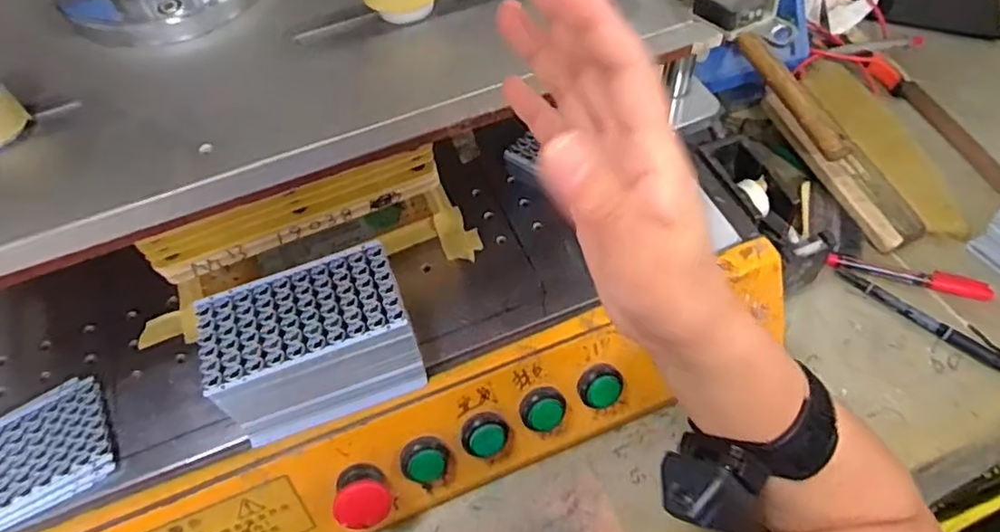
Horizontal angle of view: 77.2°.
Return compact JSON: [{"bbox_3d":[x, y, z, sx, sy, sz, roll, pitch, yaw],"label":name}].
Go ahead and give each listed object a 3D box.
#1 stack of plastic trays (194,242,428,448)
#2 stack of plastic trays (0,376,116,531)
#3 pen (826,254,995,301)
[{"bbox_3d":[-0.112,0.050,0.386,0.114,0.069,0.072,-19,58,-9],"label":"stack of plastic trays"},{"bbox_3d":[-0.308,0.127,0.386,0.125,0.007,0.074,-29,60,-14],"label":"stack of plastic trays"},{"bbox_3d":[0.340,0.008,0.518,0.128,0.015,0.017,11,58,11],"label":"pen"}]

